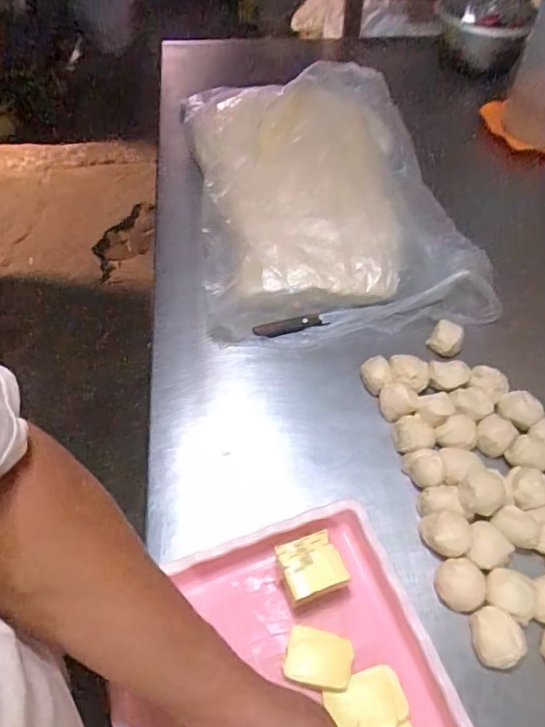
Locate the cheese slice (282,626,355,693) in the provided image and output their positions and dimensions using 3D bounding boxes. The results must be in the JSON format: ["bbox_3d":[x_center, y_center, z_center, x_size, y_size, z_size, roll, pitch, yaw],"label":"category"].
[{"bbox_3d":[0.042,0.271,0.465,0.060,0.008,0.044,4,51,22],"label":"cheese slice"}]

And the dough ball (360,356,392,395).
[{"bbox_3d":[0.129,0.015,0.638,0.038,0.033,0.046,19,56,12],"label":"dough ball"}]

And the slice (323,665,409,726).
[{"bbox_3d":[0.083,0.298,0.443,0.068,0.013,0.048,-15,56,-11],"label":"slice"}]

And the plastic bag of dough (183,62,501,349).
[{"bbox_3d":[0.069,-0.295,0.831,0.395,0.089,0.606,-7,55,-6],"label":"plastic bag of dough"}]

